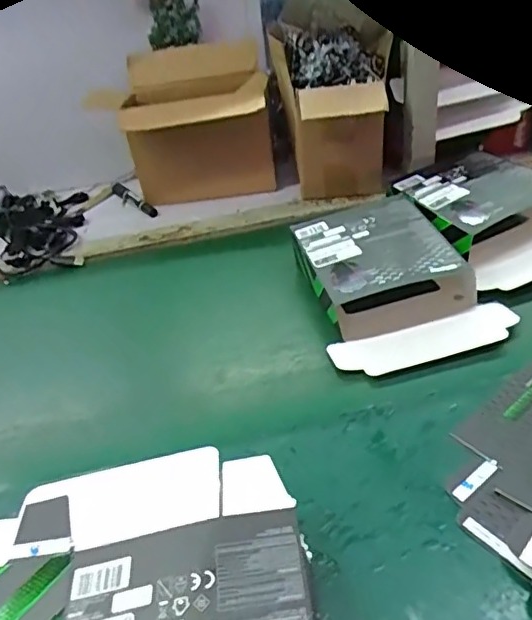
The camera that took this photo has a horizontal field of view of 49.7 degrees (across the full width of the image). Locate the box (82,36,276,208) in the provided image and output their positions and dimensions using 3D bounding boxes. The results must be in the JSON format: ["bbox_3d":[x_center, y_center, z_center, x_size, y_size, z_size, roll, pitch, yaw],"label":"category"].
[{"bbox_3d":[-0.116,-0.304,0.935,0.274,0.224,0.140,-20,37,-14],"label":"box"}]

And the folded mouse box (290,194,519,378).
[{"bbox_3d":[0.142,-0.046,0.667,0.202,0.054,0.262,-14,37,-7],"label":"folded mouse box"}]

